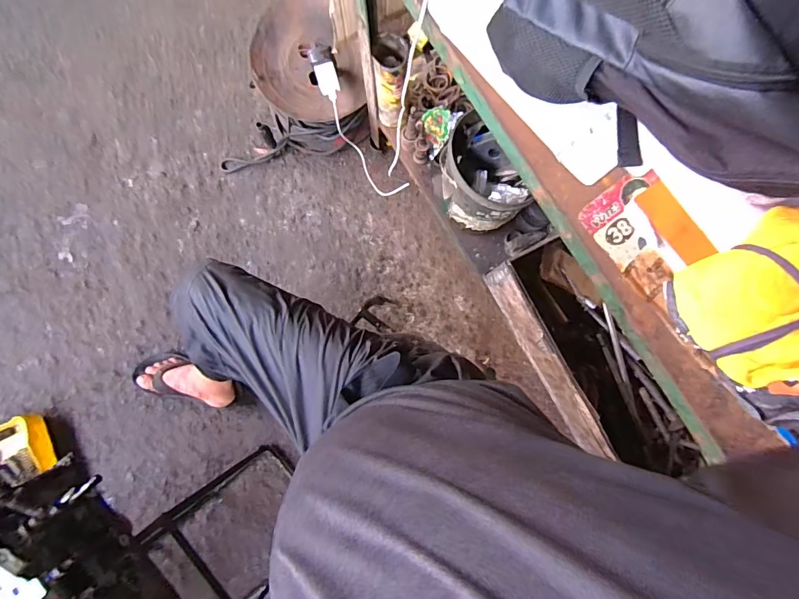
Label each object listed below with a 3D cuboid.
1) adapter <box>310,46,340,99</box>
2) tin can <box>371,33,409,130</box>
[{"bbox_3d":[-0.153,-0.471,0.857,0.048,0.030,0.098,-15,105,1],"label":"adapter"},{"bbox_3d":[-0.019,-0.415,0.793,0.059,0.183,0.073,8,83,-2],"label":"tin can"}]

